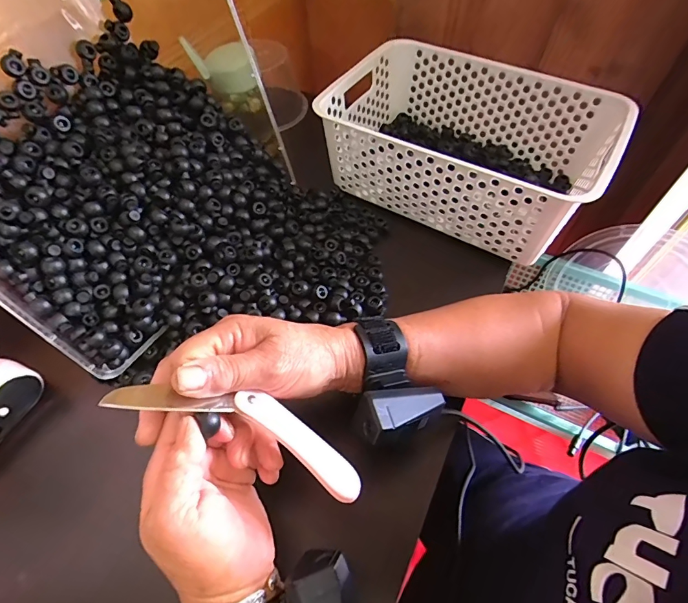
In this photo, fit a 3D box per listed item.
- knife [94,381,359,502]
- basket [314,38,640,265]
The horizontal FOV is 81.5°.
[{"bbox_3d":[-0.057,0.075,0.243,0.152,0.013,0.039,26,57,-9],"label":"knife"},{"bbox_3d":[0.142,-0.189,0.481,0.304,0.105,0.206,29,61,19],"label":"basket"}]

